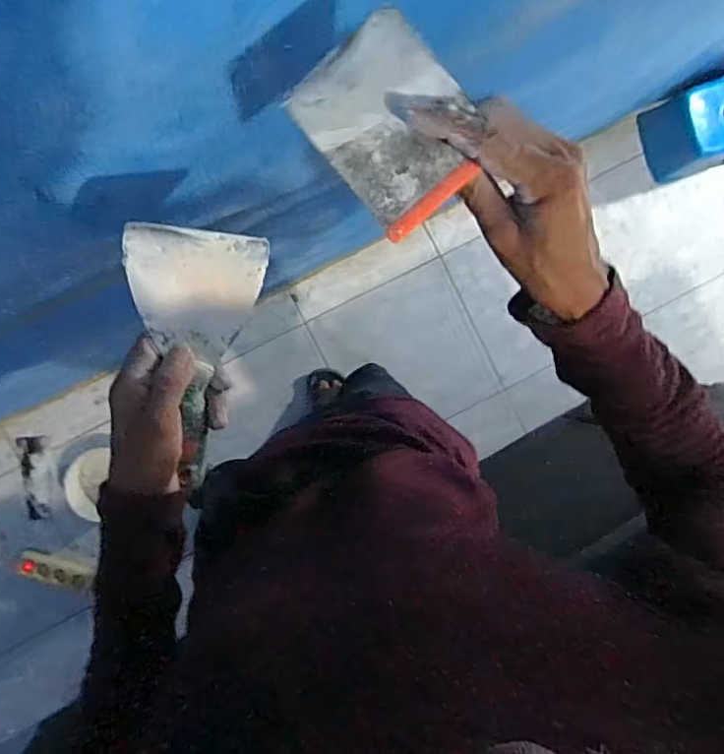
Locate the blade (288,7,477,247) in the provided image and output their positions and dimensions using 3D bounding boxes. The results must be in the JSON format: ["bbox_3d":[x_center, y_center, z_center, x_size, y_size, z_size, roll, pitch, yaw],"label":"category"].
[{"bbox_3d":[0.017,-0.141,0.318,0.076,0.004,0.101,-37,93,15],"label":"blade"}]

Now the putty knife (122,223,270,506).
[{"bbox_3d":[-0.119,-0.007,0.423,0.090,0.017,0.200,1,108,-6],"label":"putty knife"}]

